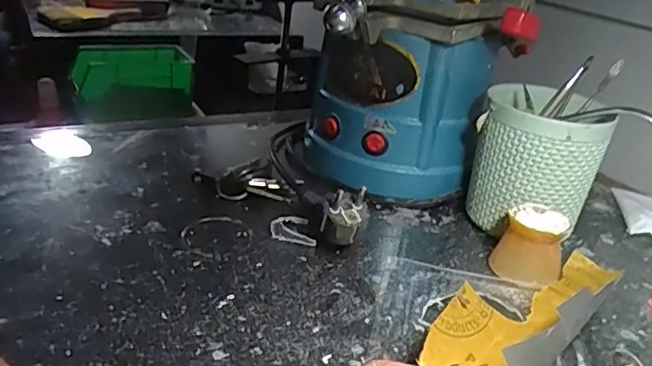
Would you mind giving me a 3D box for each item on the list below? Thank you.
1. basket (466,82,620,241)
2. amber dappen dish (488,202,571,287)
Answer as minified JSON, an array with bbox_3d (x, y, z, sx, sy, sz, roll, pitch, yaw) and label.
[{"bbox_3d":[0.171,-0.015,0.478,0.092,0.107,0.095,15,28,17],"label":"basket"},{"bbox_3d":[0.149,0.046,0.424,0.045,0.042,0.051,15,27,17],"label":"amber dappen dish"}]

